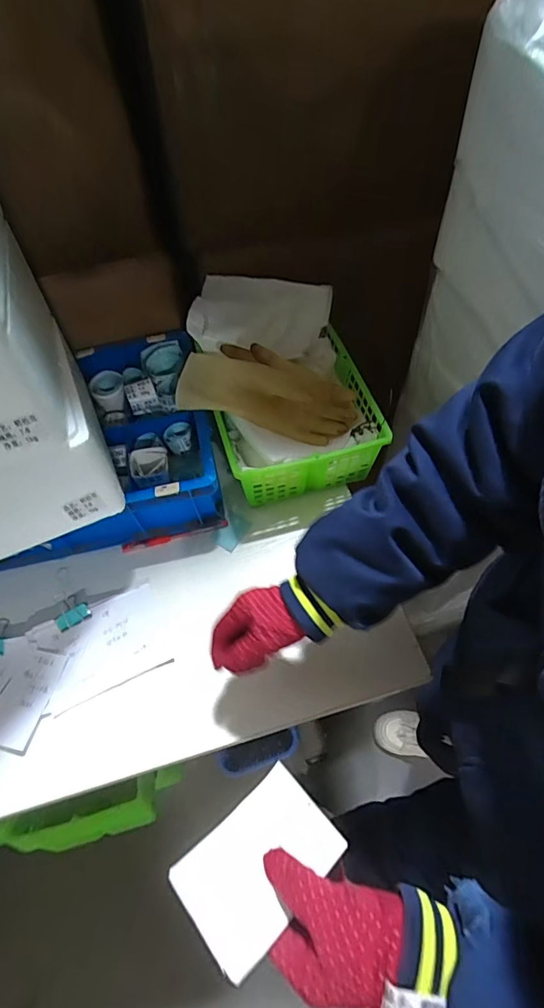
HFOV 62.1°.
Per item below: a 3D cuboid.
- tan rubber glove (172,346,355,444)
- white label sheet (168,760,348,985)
[{"bbox_3d":[-0.002,-0.170,0.657,0.247,0.063,0.126,14,57,-5],"label":"tan rubber glove"},{"bbox_3d":[-0.009,0.252,0.320,0.105,0.009,0.073,-34,52,-27],"label":"white label sheet"}]

